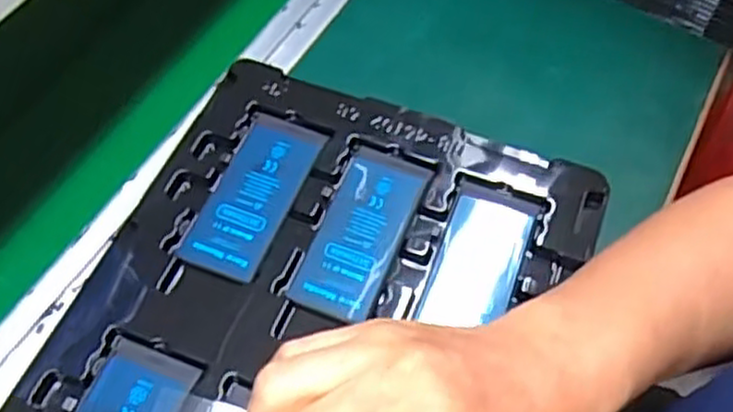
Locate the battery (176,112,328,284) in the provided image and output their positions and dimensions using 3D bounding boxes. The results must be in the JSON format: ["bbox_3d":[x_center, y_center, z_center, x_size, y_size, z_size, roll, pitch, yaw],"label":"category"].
[{"bbox_3d":[-0.061,-0.008,0.398,0.046,0.007,0.098,19,59,12],"label":"battery"}]

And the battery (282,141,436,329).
[{"bbox_3d":[-0.002,0.012,0.384,0.045,0.006,0.097,18,58,12],"label":"battery"}]

